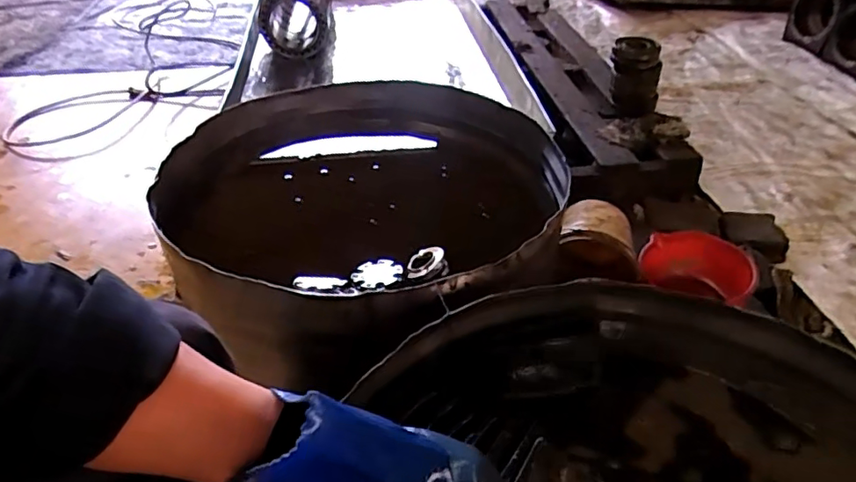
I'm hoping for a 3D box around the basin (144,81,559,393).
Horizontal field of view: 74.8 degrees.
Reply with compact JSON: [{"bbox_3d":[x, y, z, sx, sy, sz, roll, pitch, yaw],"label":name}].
[{"bbox_3d":[-0.085,-0.048,0.739,0.489,0.141,0.476,1,39,-1],"label":"basin"}]

